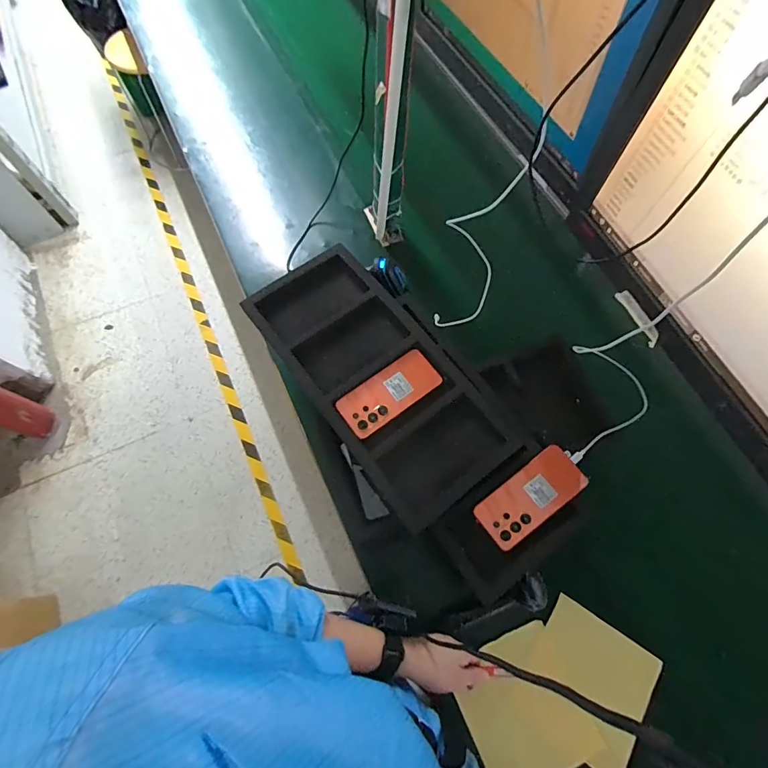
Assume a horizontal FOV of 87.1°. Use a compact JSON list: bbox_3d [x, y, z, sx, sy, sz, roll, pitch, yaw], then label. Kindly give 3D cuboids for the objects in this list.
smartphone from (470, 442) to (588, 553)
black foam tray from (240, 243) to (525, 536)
[{"bbox_3d":[0.226,0.174,0.625,0.170,0.008,0.079,-39,73,-3],"label":"smartphone"},{"bbox_3d":[-0.013,-0.025,0.680,0.234,0.047,0.493,-36,74,-14],"label":"black foam tray"}]

